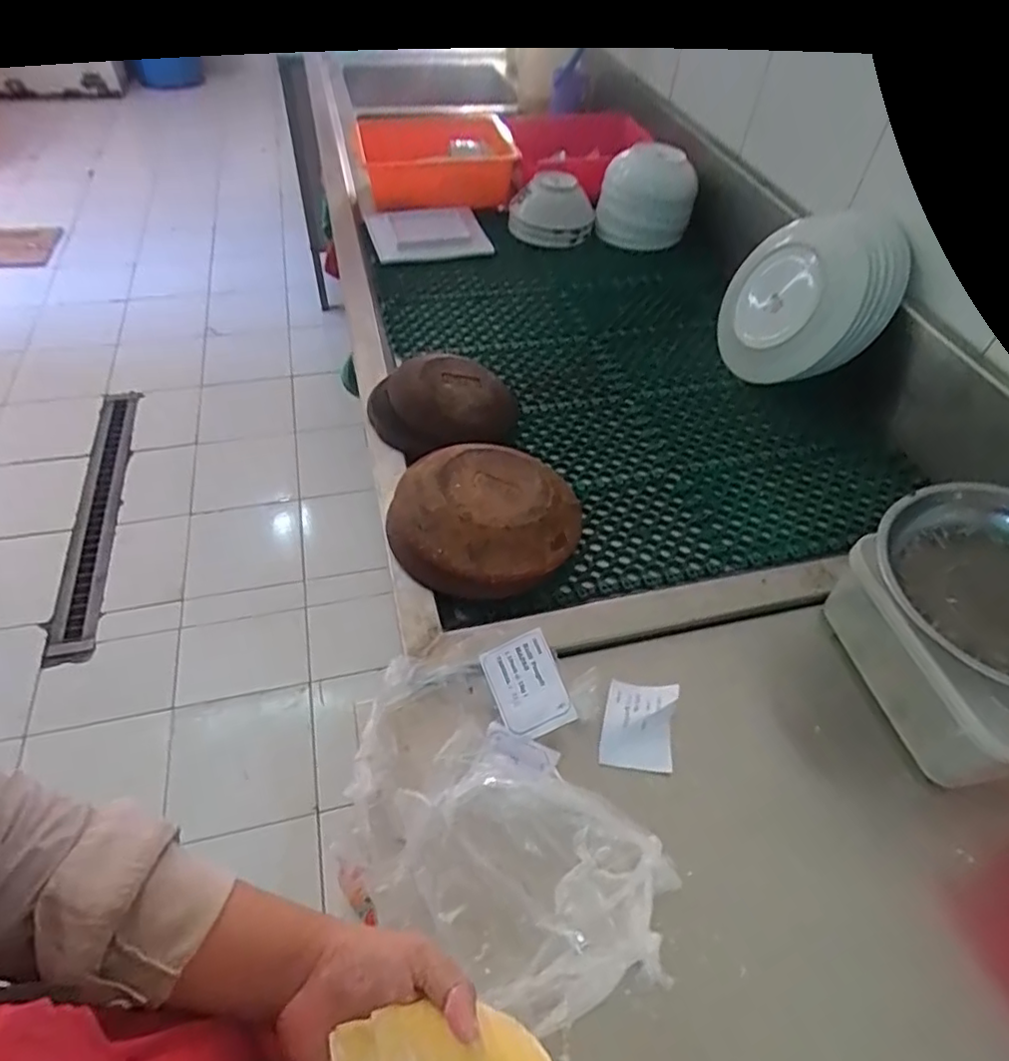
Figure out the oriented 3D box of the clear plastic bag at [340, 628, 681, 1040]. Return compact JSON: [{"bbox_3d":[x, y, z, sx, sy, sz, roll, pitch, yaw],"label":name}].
[{"bbox_3d":[-0.009,0.210,0.495,0.221,0.074,0.279,-11,51,-10],"label":"clear plastic bag"}]

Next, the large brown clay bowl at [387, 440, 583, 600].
[{"bbox_3d":[-0.025,-0.010,0.674,0.183,0.079,0.173,2,50,-3],"label":"large brown clay bowl"}]

